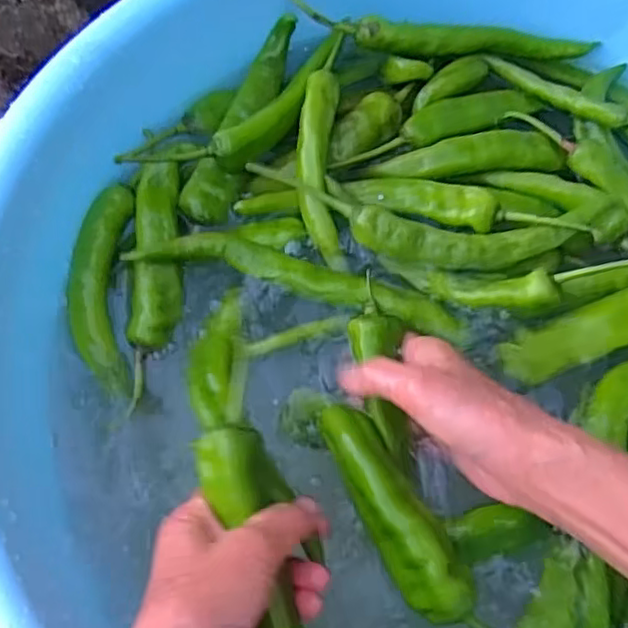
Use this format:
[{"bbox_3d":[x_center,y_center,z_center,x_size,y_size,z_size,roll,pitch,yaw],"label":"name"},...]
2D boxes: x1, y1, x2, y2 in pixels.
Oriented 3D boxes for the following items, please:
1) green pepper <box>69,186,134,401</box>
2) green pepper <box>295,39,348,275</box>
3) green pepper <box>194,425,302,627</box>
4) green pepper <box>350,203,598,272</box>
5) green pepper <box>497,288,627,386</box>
[{"bbox_3d":[-0.137,-0.017,0.426,0.040,0.021,0.134,-3,67,-4],"label":"green pepper"},{"bbox_3d":[0.004,-0.116,0.448,0.032,0.027,0.169,0,67,-3],"label":"green pepper"},{"bbox_3d":[-0.020,0.137,0.317,0.032,0.023,0.171,-16,74,-10],"label":"green pepper"},{"bbox_3d":[0.101,-0.049,0.425,0.150,0.025,0.037,0,67,-3],"label":"green pepper"},{"bbox_3d":[0.199,-0.007,0.407,0.181,0.020,0.032,-27,70,1],"label":"green pepper"}]

